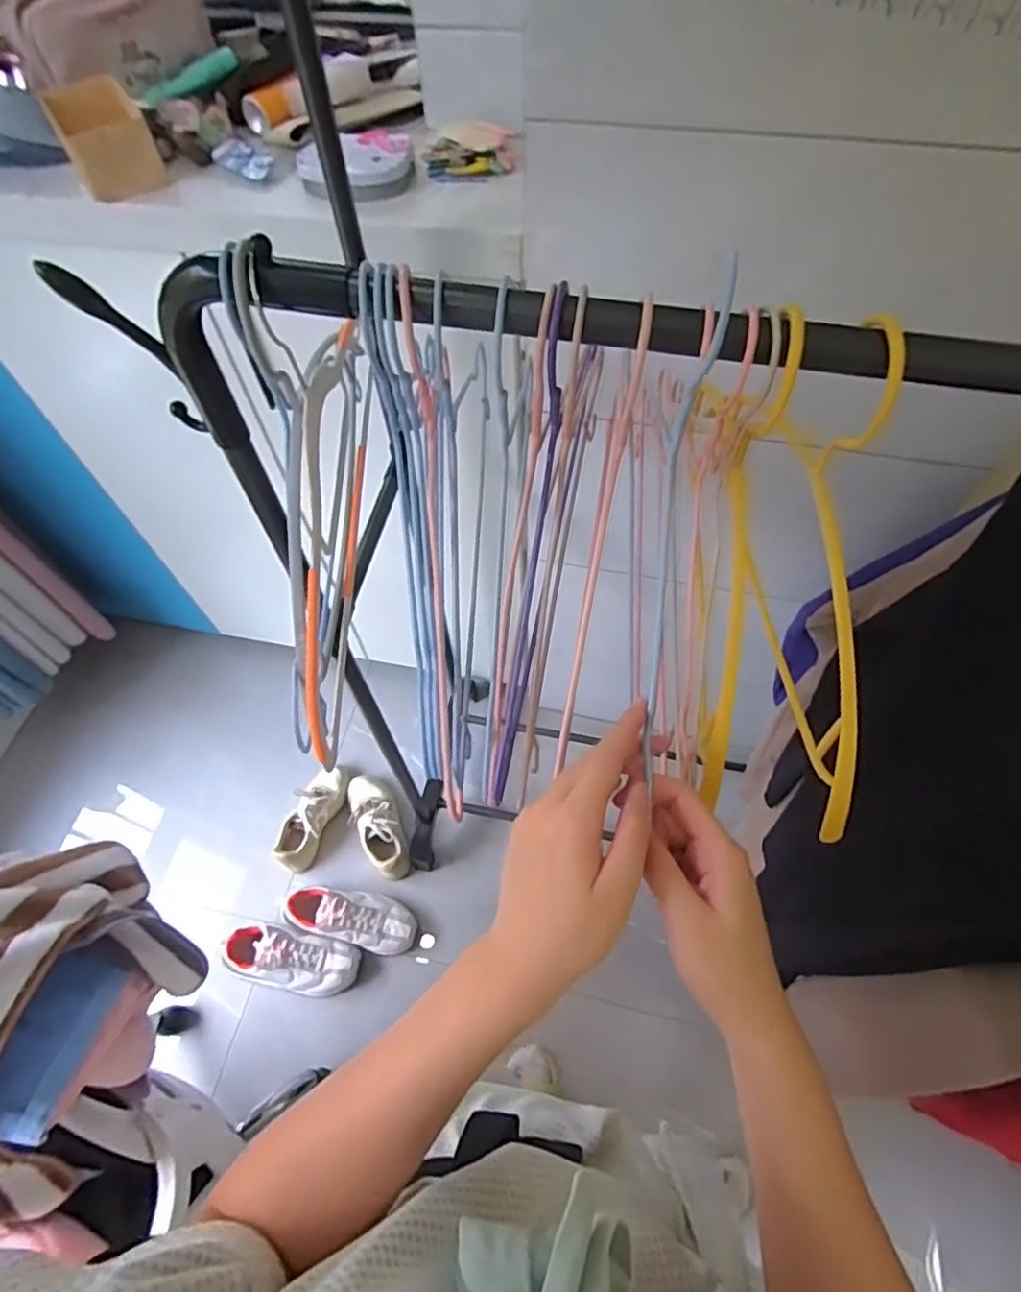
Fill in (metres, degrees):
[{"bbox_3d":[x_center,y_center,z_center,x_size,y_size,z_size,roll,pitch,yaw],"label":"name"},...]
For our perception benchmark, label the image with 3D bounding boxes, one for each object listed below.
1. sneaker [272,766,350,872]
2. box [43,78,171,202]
[{"bbox_3d":[-0.436,0.375,1.392,0.092,0.086,0.237,18,62,12],"label":"sneaker"},{"bbox_3d":[-0.440,-0.551,0.684,0.087,0.060,0.128,-27,62,-13],"label":"box"}]

